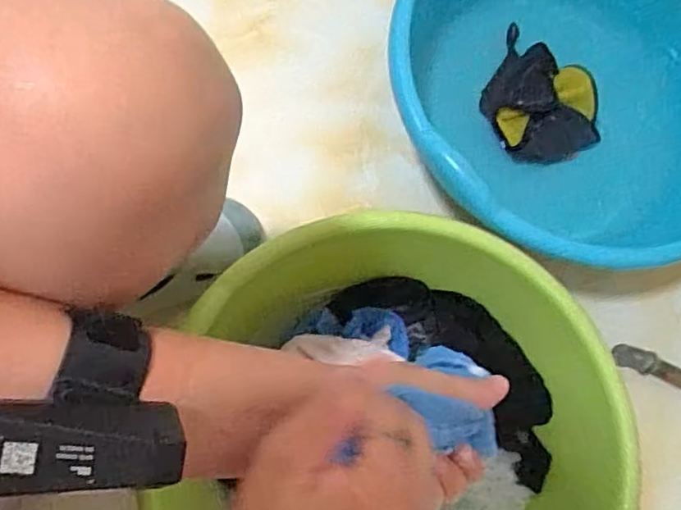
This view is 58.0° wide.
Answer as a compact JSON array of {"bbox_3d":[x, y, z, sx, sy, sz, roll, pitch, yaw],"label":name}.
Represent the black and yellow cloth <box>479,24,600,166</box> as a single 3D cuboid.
[{"bbox_3d":[0.263,-0.201,0.800,0.143,0.032,0.172,10,76,1],"label":"black and yellow cloth"}]

